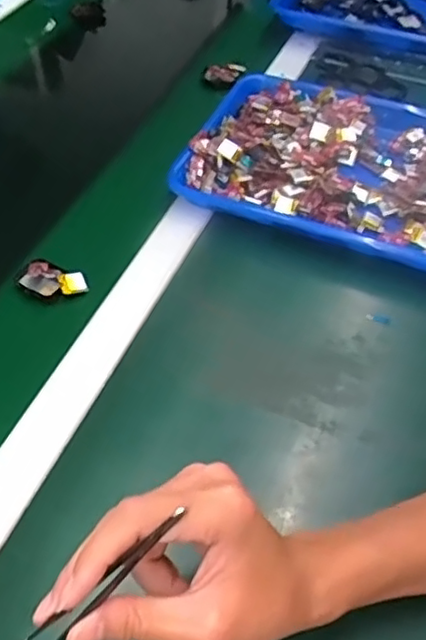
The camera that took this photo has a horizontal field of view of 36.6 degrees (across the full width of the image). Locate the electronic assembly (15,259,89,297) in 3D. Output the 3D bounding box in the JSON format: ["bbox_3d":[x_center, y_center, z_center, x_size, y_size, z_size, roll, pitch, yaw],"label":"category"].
[{"bbox_3d":[-0.139,-0.036,0.565,0.059,0.017,0.029,13,51,10],"label":"electronic assembly"}]

